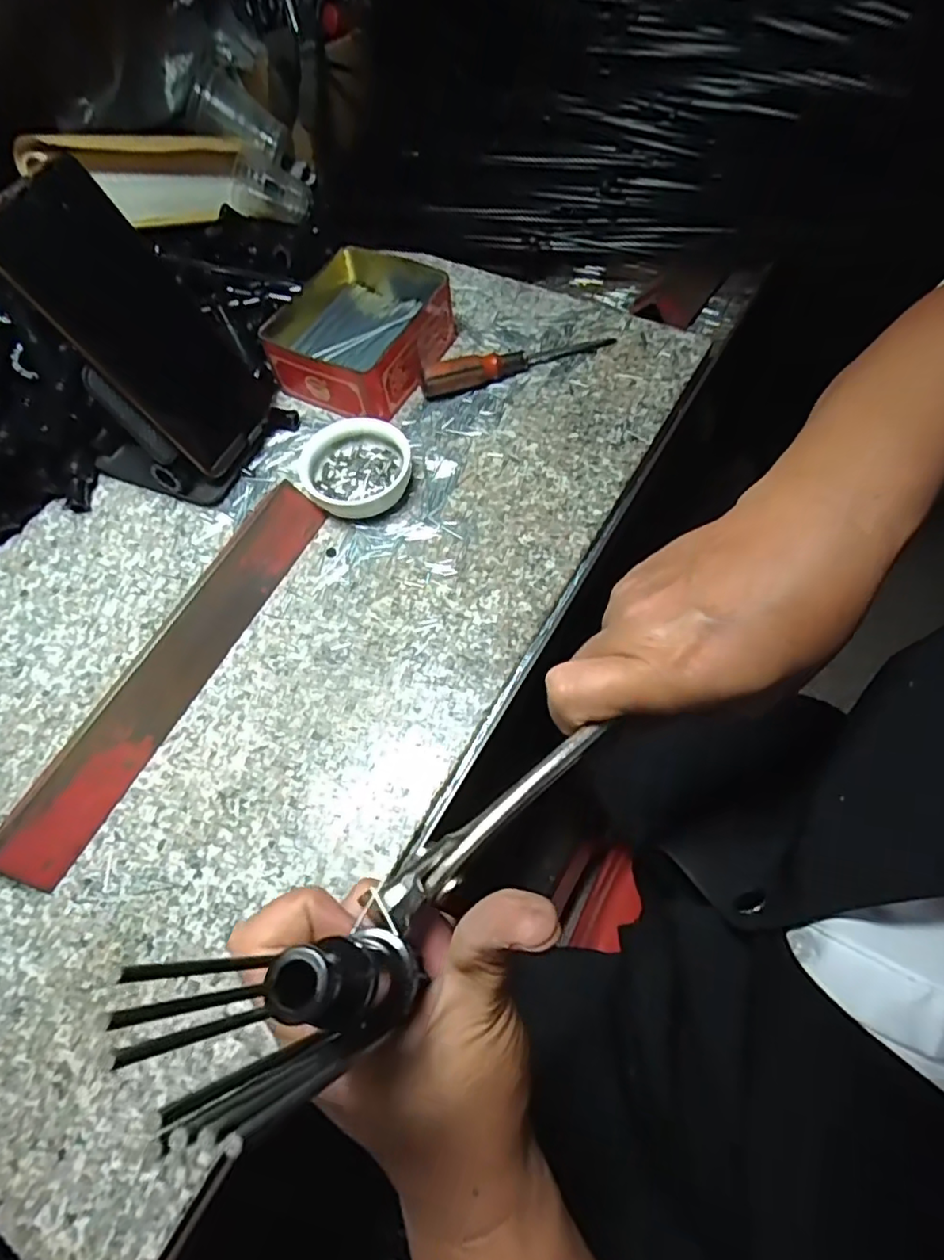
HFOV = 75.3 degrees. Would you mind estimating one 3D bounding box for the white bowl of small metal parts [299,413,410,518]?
[{"bbox_3d":[-0.076,-0.105,0.405,0.071,0.029,0.064,-15,63,-4],"label":"white bowl of small metal parts"}]

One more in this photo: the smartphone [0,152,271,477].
[{"bbox_3d":[-0.191,-0.176,0.364,0.015,0.164,0.079,3,61,31],"label":"smartphone"}]

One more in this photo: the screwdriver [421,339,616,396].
[{"bbox_3d":[0.034,-0.201,0.450,0.148,0.024,0.016,-20,63,-6],"label":"screwdriver"}]

